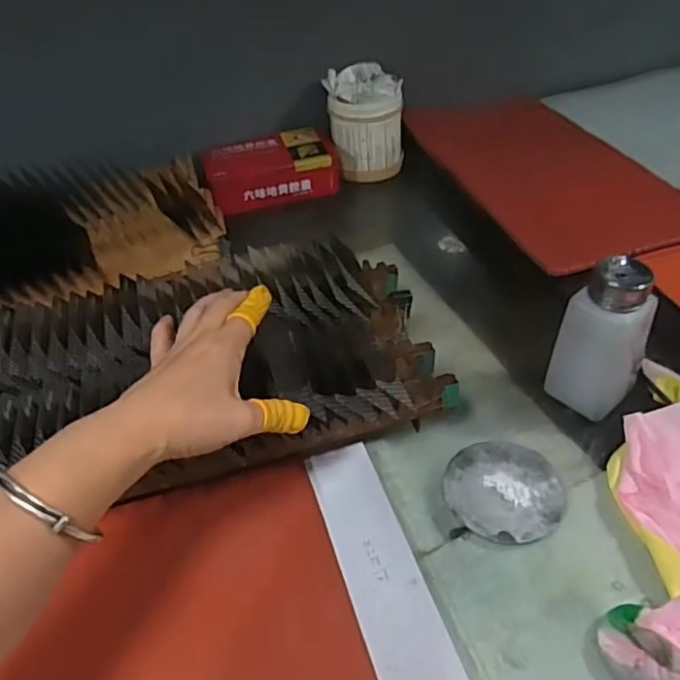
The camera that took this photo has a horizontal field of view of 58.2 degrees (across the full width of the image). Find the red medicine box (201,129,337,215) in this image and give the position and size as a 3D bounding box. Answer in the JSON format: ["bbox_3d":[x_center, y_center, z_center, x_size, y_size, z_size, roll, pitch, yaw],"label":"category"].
[{"bbox_3d":[-0.089,-0.223,0.786,0.166,0.051,0.109,-14,43,-9],"label":"red medicine box"}]

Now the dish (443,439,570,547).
[{"bbox_3d":[0.120,0.109,0.446,0.082,0.009,0.081,-3,43,3],"label":"dish"}]

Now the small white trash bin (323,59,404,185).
[{"bbox_3d":[0.035,-0.287,0.802,0.092,0.113,0.099,-2,43,4],"label":"small white trash bin"}]

